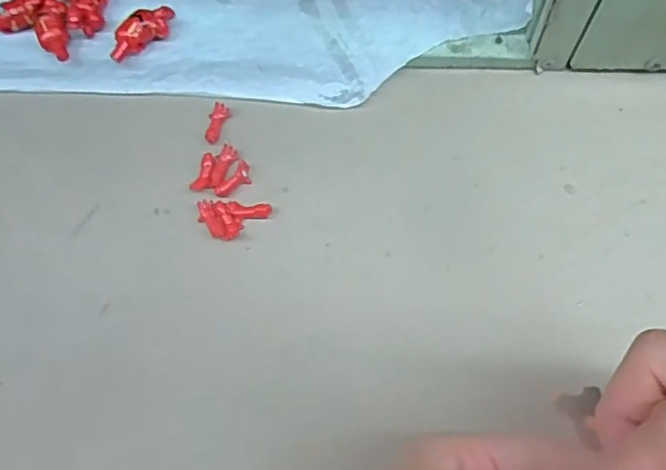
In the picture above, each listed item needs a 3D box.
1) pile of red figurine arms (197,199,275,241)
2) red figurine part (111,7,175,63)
[{"bbox_3d":[-0.051,-0.007,0.316,0.037,0.006,0.020,2,71,3],"label":"pile of red figurine arms"},{"bbox_3d":[-0.105,-0.111,0.334,0.041,0.014,0.014,-34,73,-9],"label":"red figurine part"}]

